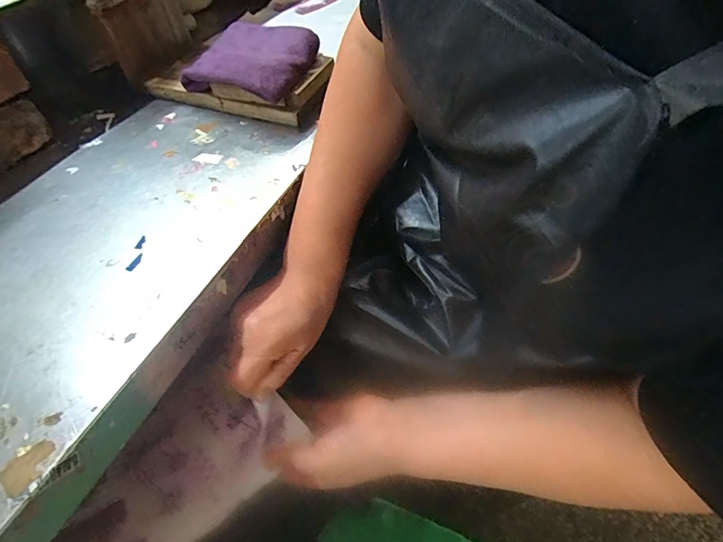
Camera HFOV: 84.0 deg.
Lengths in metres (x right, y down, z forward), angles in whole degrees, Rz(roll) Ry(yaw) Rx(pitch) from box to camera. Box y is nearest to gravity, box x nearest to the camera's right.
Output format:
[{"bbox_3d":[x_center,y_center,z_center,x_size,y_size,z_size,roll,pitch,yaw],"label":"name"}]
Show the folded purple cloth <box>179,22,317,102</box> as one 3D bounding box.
[{"bbox_3d":[-0.123,-0.249,0.463,0.134,0.029,0.123,21,59,18],"label":"folded purple cloth"}]

